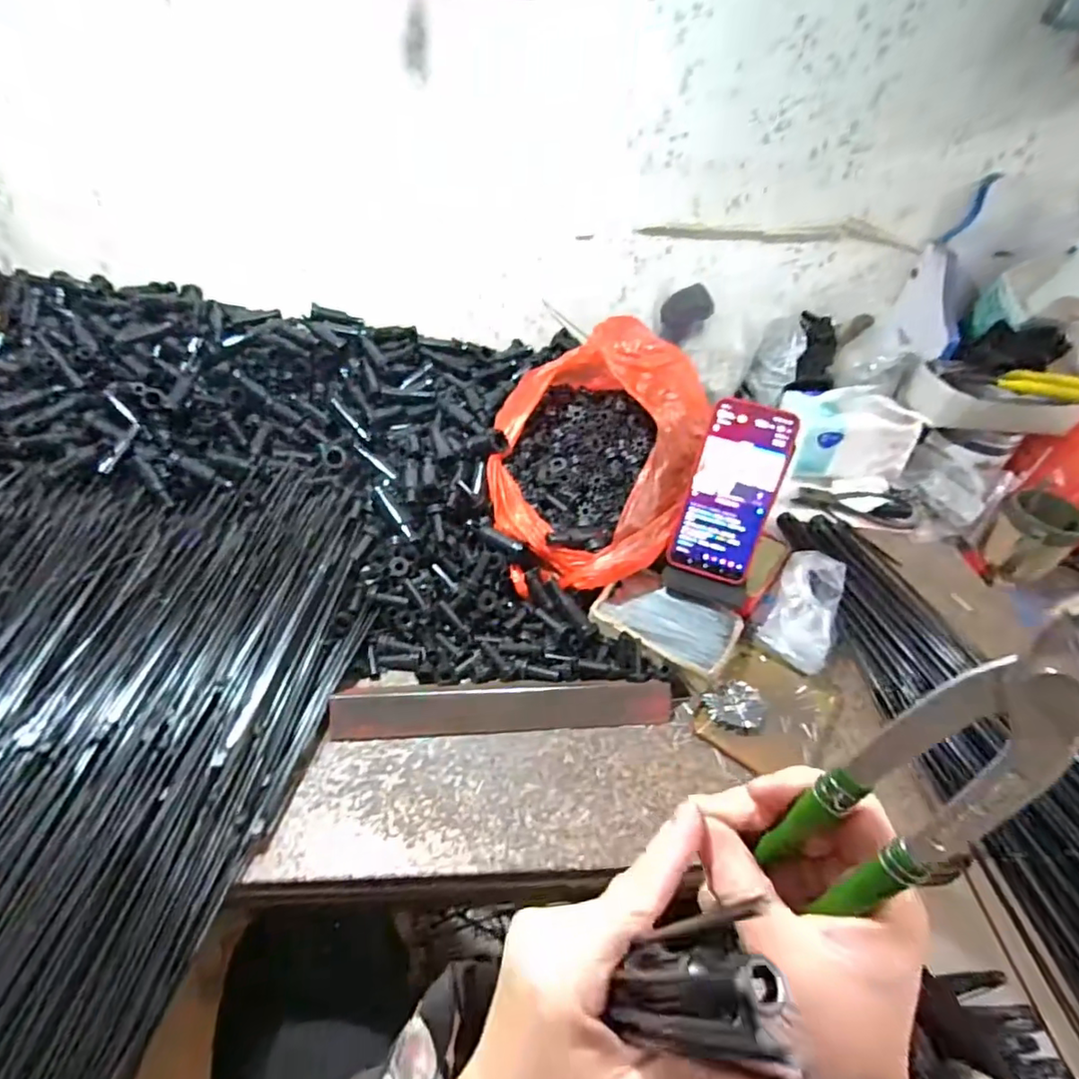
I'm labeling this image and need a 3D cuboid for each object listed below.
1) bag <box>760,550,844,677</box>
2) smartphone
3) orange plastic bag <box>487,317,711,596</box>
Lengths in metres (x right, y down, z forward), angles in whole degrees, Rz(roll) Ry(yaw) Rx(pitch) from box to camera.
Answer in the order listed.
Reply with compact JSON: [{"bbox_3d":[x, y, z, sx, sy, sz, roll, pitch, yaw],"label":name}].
[{"bbox_3d":[0.264,0.068,0.573,0.058,0.034,0.127,21,60,18],"label":"bag"},{"bbox_3d":[0.180,-0.044,0.539,0.081,0.165,0.010,18,15,12],"label":"smartphone"},{"bbox_3d":[0.059,-0.093,0.602,0.202,0.174,0.268,5,42,2],"label":"orange plastic bag"}]

